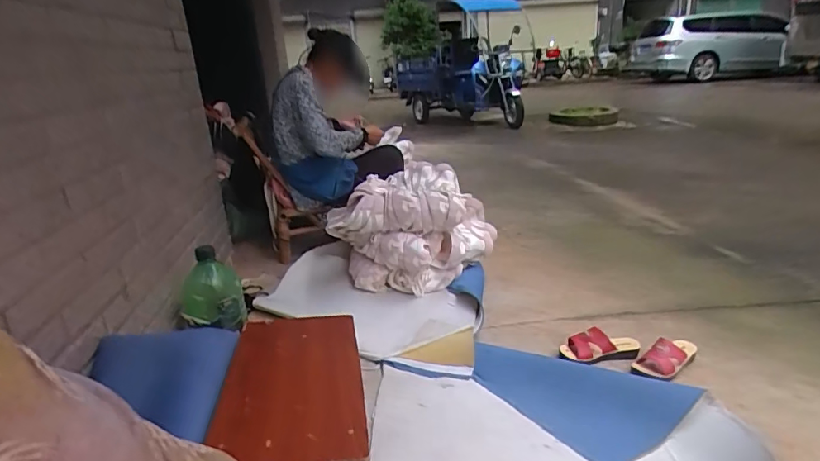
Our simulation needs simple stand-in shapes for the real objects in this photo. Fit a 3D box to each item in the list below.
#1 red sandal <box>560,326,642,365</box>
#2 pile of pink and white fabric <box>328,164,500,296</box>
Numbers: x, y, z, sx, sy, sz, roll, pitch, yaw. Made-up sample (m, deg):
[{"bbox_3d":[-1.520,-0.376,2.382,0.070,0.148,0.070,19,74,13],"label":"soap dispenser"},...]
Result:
[{"bbox_3d":[0.524,0.317,1.374,0.206,0.067,0.078,-2,20,-3],"label":"red sandal"},{"bbox_3d":[0.005,0.002,1.811,0.580,0.379,0.344,-2,20,7],"label":"pile of pink and white fabric"}]

